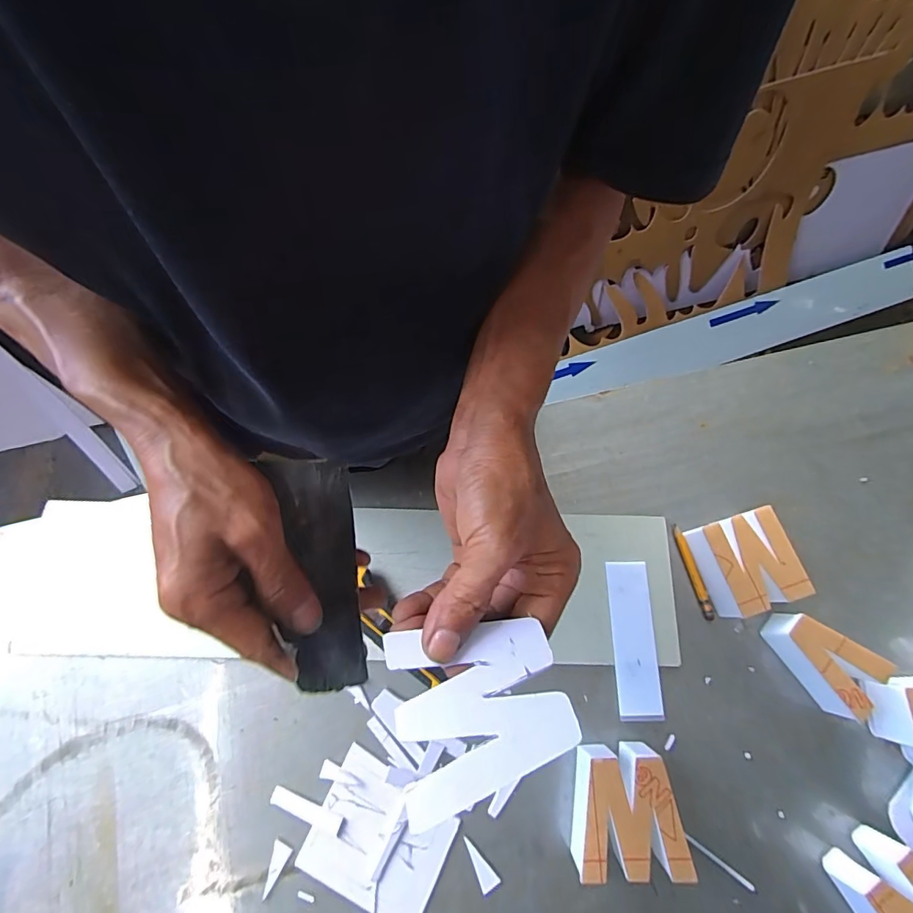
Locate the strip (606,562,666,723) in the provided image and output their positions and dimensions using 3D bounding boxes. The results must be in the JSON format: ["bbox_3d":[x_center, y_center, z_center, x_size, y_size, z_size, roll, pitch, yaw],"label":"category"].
[{"bbox_3d":[0.163,0.168,0.444,0.039,0.006,0.136,0,73,-1],"label":"strip"}]

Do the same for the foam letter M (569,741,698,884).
[{"bbox_3d":[0.130,0.284,0.389,0.084,0.045,0.086,-5,73,-2],"label":"foam letter M"}]

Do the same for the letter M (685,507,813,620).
[{"bbox_3d":[0.267,0.099,0.449,0.070,0.046,0.082,-16,74,-6],"label":"letter M"}]

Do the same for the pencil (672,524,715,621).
[{"bbox_3d":[0.228,0.111,0.464,0.008,0.006,0.091,-13,73,-5],"label":"pencil"}]

